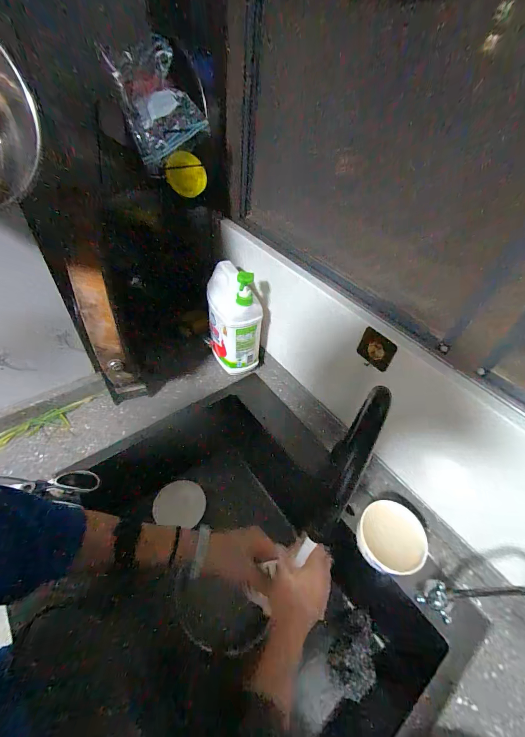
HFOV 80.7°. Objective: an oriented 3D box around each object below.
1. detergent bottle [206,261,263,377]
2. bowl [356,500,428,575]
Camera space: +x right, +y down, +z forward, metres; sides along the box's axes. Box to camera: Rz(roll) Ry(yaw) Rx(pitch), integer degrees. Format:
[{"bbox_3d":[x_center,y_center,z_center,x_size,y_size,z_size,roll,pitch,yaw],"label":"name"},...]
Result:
[{"bbox_3d":[-0.068,-0.114,0.673,0.083,0.241,0.122,-21,53,-24],"label":"detergent bottle"},{"bbox_3d":[0.203,0.281,0.502,0.101,0.058,0.106,3,47,-3],"label":"bowl"}]

